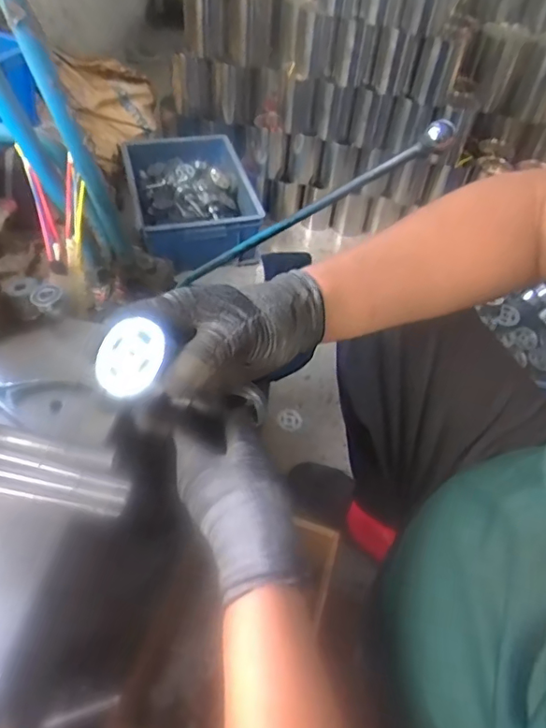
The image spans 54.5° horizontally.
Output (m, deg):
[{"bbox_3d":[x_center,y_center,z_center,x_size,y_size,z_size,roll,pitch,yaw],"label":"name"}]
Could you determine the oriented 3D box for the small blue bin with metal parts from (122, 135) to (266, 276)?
[{"bbox_3d":[-0.205,-0.424,1.359,0.297,0.122,0.376,-10,52,-13],"label":"small blue bin with metal parts"}]

